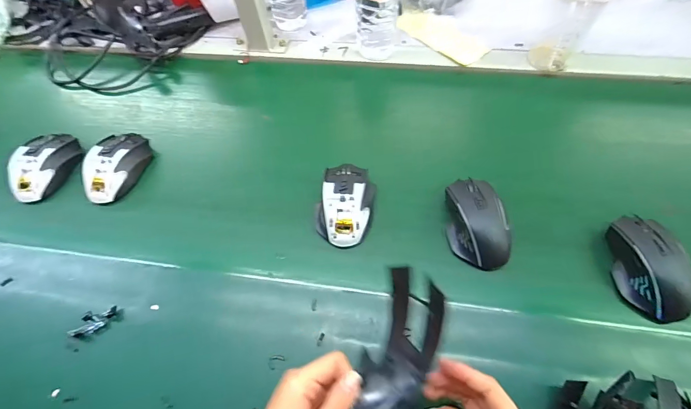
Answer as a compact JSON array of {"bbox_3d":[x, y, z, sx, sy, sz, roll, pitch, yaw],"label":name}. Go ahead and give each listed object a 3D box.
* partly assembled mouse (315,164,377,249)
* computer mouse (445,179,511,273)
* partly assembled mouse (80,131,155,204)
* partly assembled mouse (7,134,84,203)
[{"bbox_3d":[0.001,-0.004,0.452,0.069,0.035,0.109,5,60,7],"label":"partly assembled mouse"},{"bbox_3d":[0.161,0.019,0.429,0.072,0.038,0.115,-11,60,-2],"label":"computer mouse"},{"bbox_3d":[-0.334,-0.058,0.508,0.066,0.038,0.117,10,61,10],"label":"partly assembled mouse"},{"bbox_3d":[-0.443,-0.061,0.513,0.070,0.037,0.115,5,60,7],"label":"partly assembled mouse"}]

